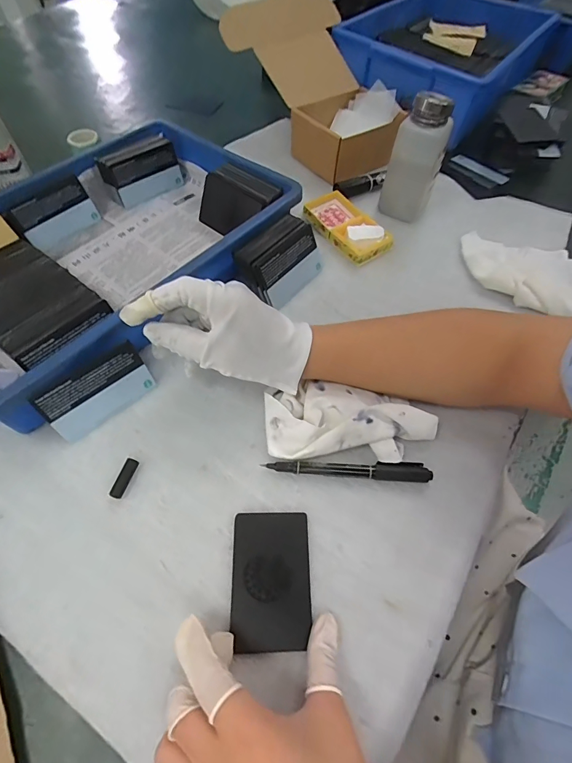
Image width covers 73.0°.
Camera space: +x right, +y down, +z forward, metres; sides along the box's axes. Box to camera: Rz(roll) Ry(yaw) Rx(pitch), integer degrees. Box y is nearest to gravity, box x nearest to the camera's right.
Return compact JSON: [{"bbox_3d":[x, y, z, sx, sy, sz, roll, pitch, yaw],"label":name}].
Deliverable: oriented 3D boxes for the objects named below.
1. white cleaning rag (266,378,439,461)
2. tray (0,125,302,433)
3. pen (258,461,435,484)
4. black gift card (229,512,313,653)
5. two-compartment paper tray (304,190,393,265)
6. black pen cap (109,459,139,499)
[{"bbox_3d":[0.053,0.035,0.323,0.138,0.031,0.060,2,57,0],"label":"white cleaning rag"},{"bbox_3d":[-0.187,-0.135,0.406,0.250,0.082,0.367,37,64,20],"label":"tray"},{"bbox_3d":[0.049,0.070,0.312,0.131,0.011,0.015,5,57,1],"label":"pen"},{"bbox_3d":[-0.010,0.136,0.270,0.054,0.004,0.085,-1,56,-2],"label":"black gift card"},{"bbox_3d":[0.073,-0.190,0.469,0.057,0.022,0.116,-32,64,-20],"label":"two-compartment paper tray"},{"bbox_3d":[-0.128,0.075,0.303,0.011,0.009,0.030,17,59,9],"label":"black pen cap"}]

